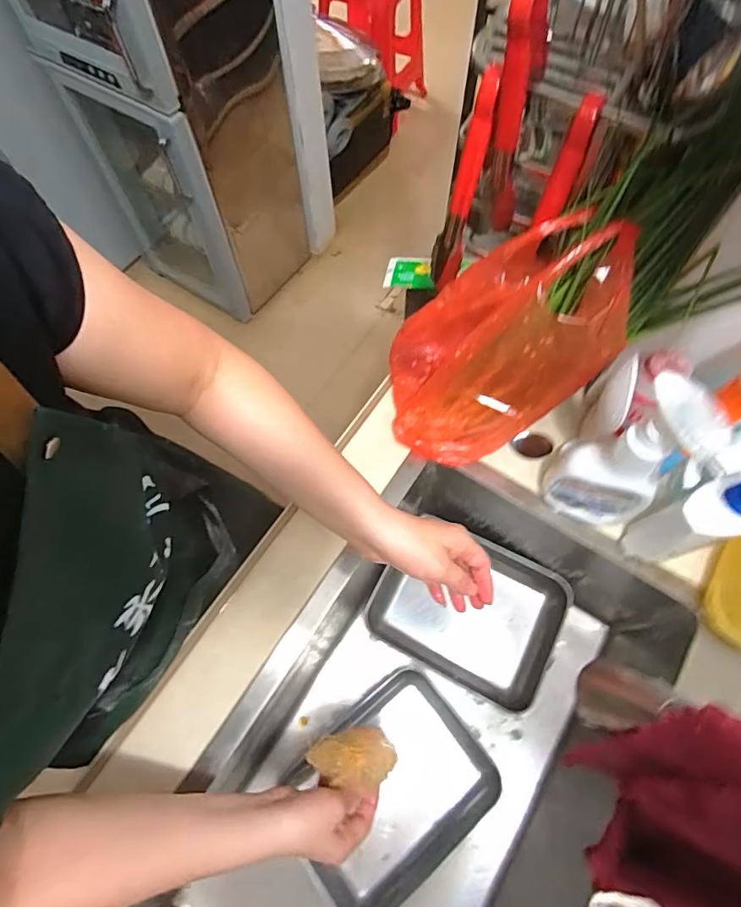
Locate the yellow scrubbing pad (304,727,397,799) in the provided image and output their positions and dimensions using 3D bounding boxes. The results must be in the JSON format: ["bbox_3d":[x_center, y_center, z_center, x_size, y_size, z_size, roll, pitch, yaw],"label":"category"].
[{"bbox_3d":[-0.019,0.314,0.499,0.087,0.030,0.049,12,67,7],"label":"yellow scrubbing pad"}]

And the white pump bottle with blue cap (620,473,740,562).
[{"bbox_3d":[0.320,0.066,0.472,0.063,0.189,0.051,-15,66,-5],"label":"white pump bottle with blue cap"}]

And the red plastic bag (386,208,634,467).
[{"bbox_3d":[0.133,-0.117,0.531,0.205,0.233,0.156,-8,66,-2],"label":"red plastic bag"}]

